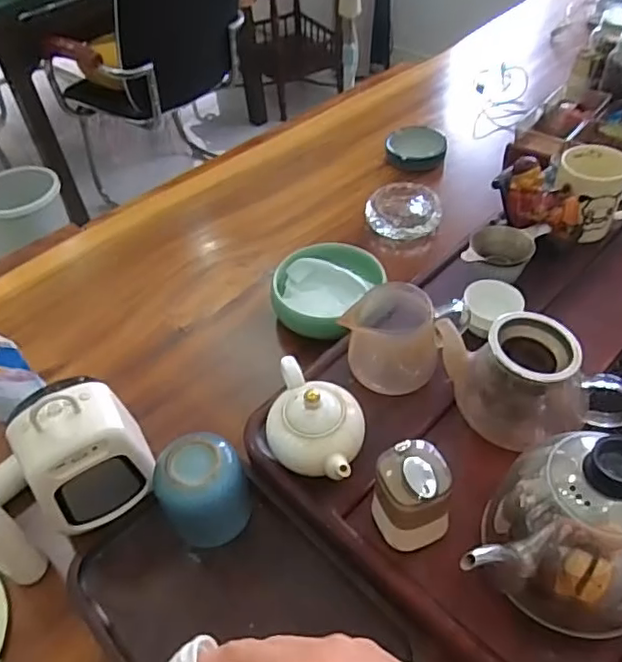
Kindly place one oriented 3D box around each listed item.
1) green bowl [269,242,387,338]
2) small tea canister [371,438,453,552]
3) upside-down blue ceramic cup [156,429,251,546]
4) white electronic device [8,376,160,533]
[{"bbox_3d":[0.021,-0.052,0.761,0.132,0.067,0.110,10,49,14],"label":"green bowl"},{"bbox_3d":[0.084,0.139,0.497,0.053,0.094,0.060,-27,51,-19],"label":"small tea canister"},{"bbox_3d":[-0.099,0.148,0.547,0.075,0.091,0.079,-2,47,3],"label":"upside-down blue ceramic cup"},{"bbox_3d":[-0.217,0.109,0.559,0.103,0.159,0.113,-28,51,-19],"label":"white electronic device"}]

